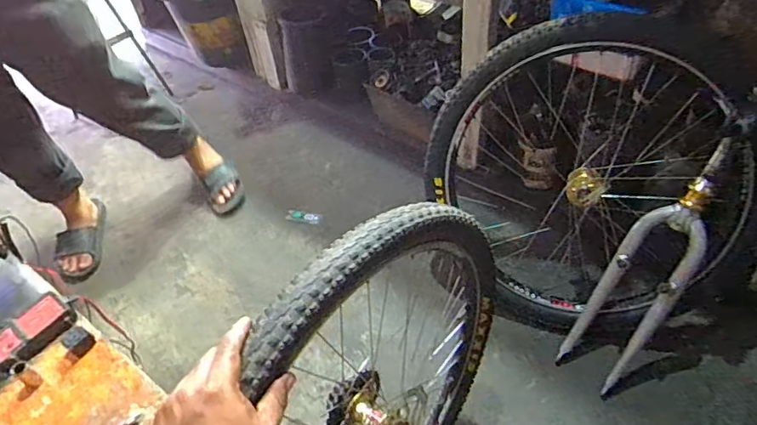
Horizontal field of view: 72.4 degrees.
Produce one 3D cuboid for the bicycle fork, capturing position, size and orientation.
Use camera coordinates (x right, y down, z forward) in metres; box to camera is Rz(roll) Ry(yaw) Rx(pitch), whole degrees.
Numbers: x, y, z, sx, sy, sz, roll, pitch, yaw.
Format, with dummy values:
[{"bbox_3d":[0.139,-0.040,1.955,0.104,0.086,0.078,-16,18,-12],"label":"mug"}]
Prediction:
[{"bbox_3d":[0.536,0.105,1.017,0.139,0.543,0.103,34,30,30],"label":"bicycle fork"}]

